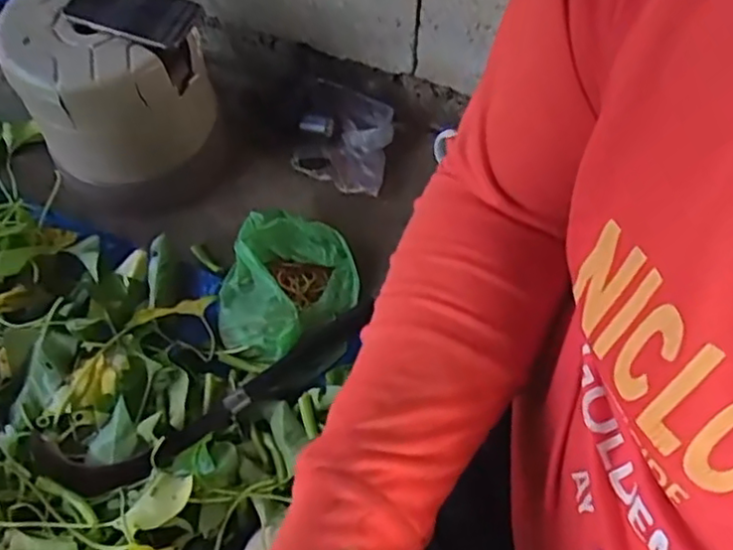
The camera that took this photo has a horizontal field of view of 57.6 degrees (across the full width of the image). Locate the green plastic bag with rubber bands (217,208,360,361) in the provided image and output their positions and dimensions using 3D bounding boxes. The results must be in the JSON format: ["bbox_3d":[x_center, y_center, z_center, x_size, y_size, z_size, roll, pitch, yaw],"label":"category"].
[{"bbox_3d":[-0.097,0.010,0.847,0.163,0.064,0.191,7,60,4],"label":"green plastic bag with rubber bands"}]

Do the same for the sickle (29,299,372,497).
[{"bbox_3d":[-0.160,0.138,0.765,0.412,0.046,0.087,-25,63,-14],"label":"sickle"}]

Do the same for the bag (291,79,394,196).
[{"bbox_3d":[-0.025,-0.206,0.998,0.140,0.036,0.162,18,62,10],"label":"bag"}]

